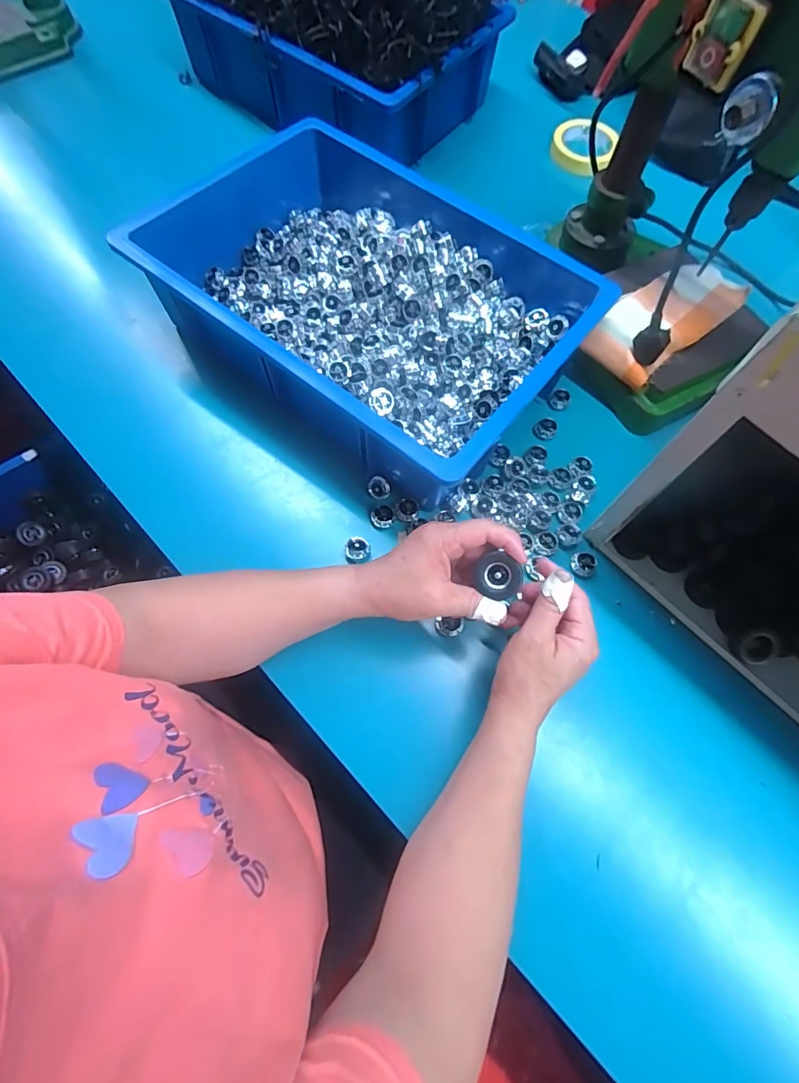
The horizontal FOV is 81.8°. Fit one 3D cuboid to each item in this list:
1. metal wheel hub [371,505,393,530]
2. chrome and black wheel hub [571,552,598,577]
[{"bbox_3d":[-0.018,-0.024,0.465,0.022,0.008,0.023,1,68,-1],"label":"metal wheel hub"},{"bbox_3d":[0.181,0.022,0.452,0.022,0.012,0.024,1,68,-1],"label":"chrome and black wheel hub"}]

